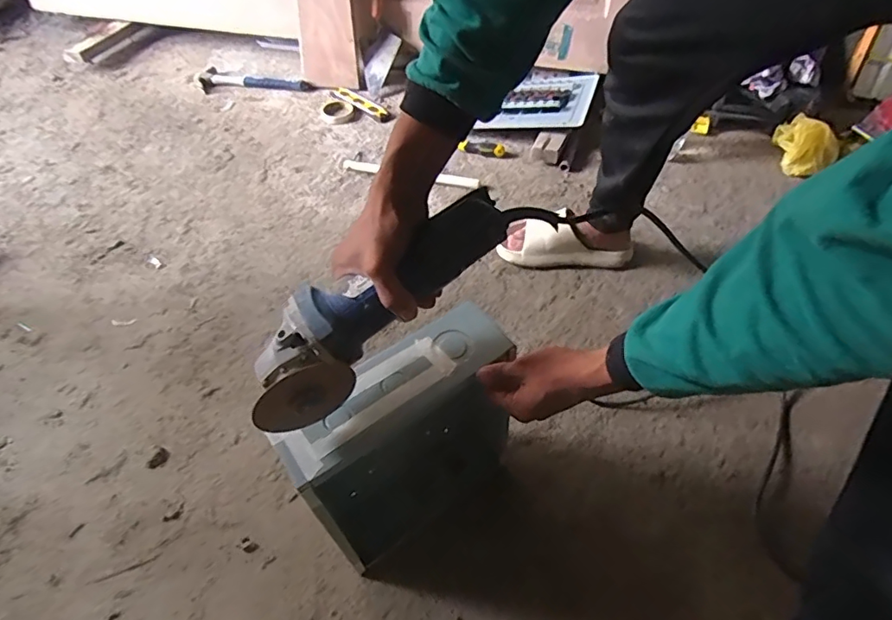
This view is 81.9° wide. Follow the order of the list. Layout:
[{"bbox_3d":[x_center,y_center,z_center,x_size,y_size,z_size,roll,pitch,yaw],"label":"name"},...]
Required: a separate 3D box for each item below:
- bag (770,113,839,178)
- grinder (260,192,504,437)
[{"bbox_3d":[0.805,-0.365,1.159,0.132,0.111,0.080,27,56,22],"label":"bag"},{"bbox_3d":[-0.062,-0.007,0.455,0.267,0.073,0.070,-43,60,-8],"label":"grinder"}]

